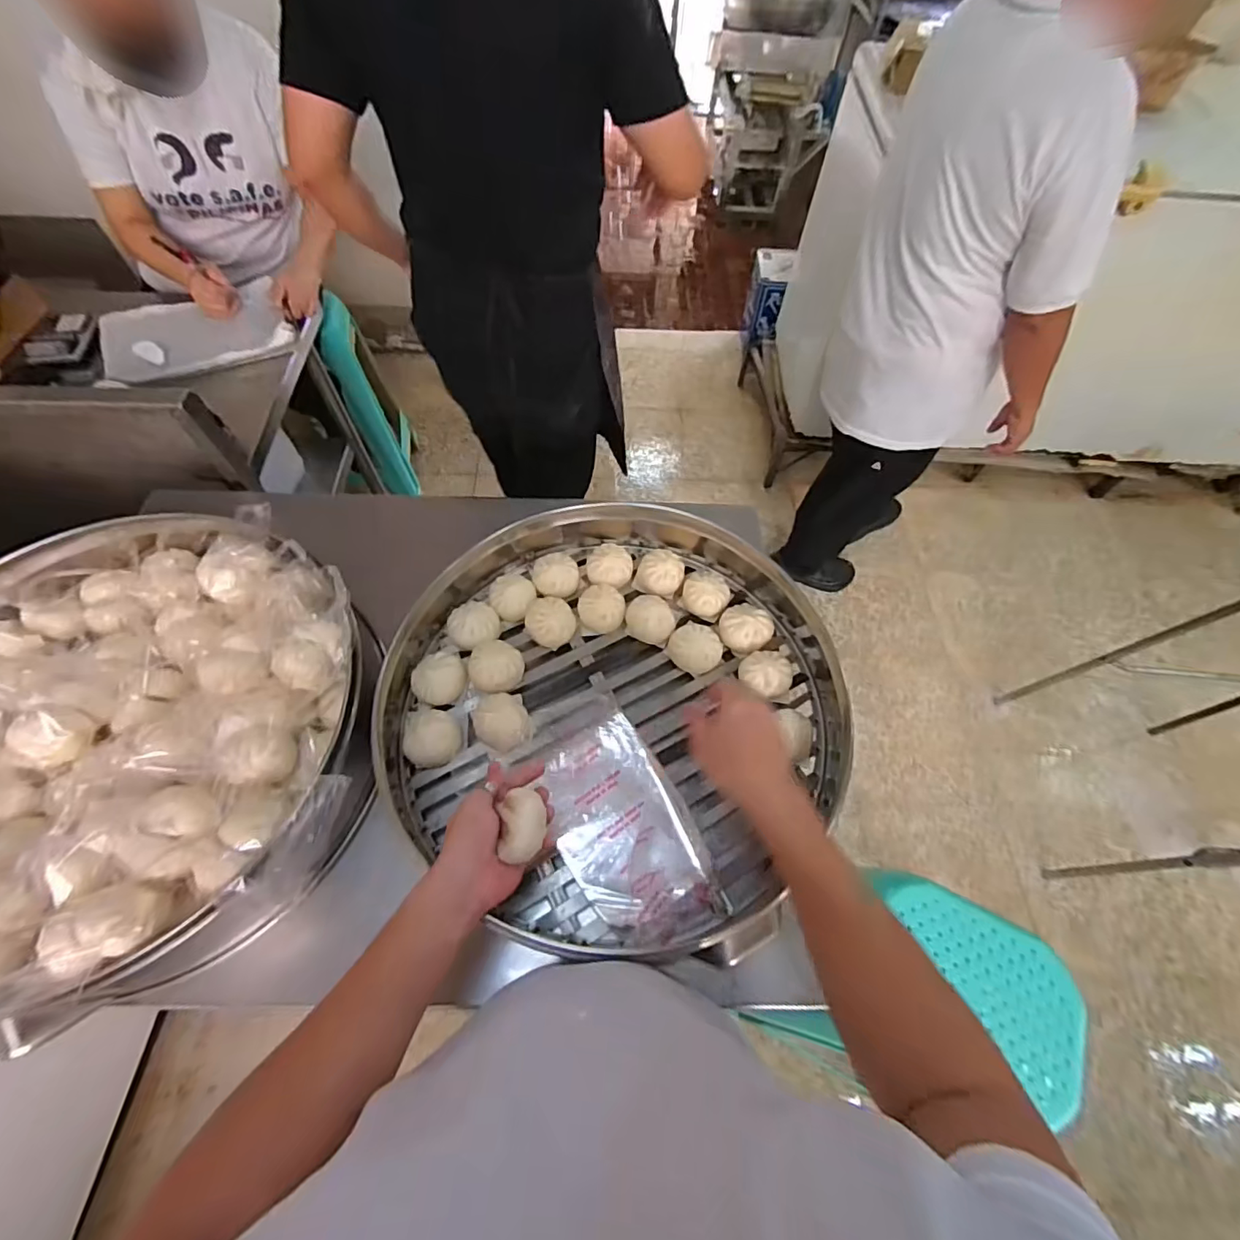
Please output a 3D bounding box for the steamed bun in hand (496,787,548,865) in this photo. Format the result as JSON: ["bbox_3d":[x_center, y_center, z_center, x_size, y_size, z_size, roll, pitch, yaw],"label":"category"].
[{"bbox_3d":[-0.093,0.197,0.514,0.036,0.035,0.058,-9,62,-6],"label":"steamed bun in hand"}]

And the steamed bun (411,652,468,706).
[{"bbox_3d":[-0.229,0.073,0.685,0.060,0.032,0.066,1,61,-1],"label":"steamed bun"}]

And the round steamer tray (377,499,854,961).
[{"bbox_3d":[0.006,0.076,0.684,0.548,0.109,0.555,1,61,-1],"label":"round steamer tray"}]

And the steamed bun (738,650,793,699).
[{"bbox_3d":[0.190,0.072,0.710,0.064,0.047,0.060,1,61,-1],"label":"steamed bun"}]

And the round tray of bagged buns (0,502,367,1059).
[{"bbox_3d":[-0.566,0.104,0.582,0.525,0.118,0.526,1,61,-1],"label":"round tray of bagged buns"}]

